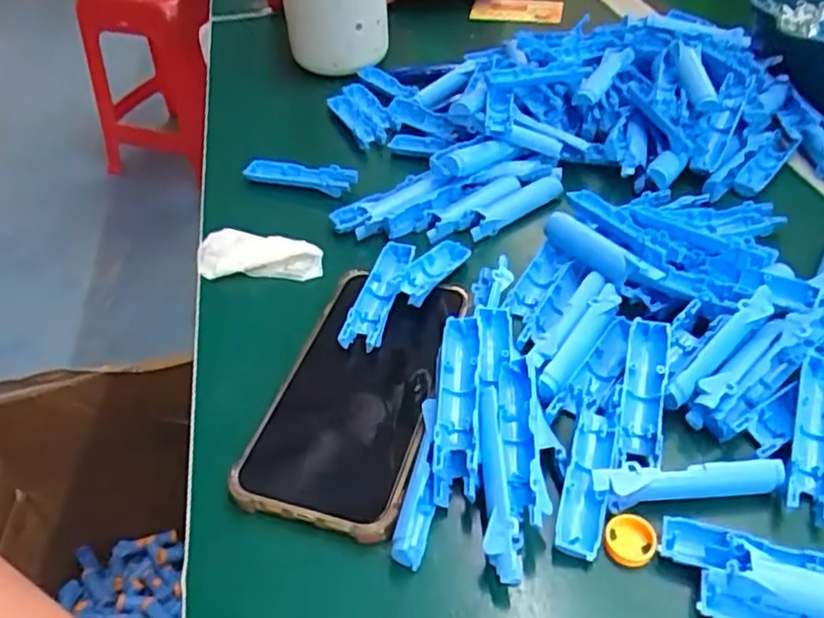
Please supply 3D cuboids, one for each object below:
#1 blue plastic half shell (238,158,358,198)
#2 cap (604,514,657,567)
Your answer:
[{"bbox_3d":[-0.076,-0.092,0.465,0.077,0.017,0.015,6,44,9],"label":"blue plastic half shell"},{"bbox_3d":[0.086,0.091,0.268,0.019,0.007,0.019,0,45,0],"label":"cap"}]

